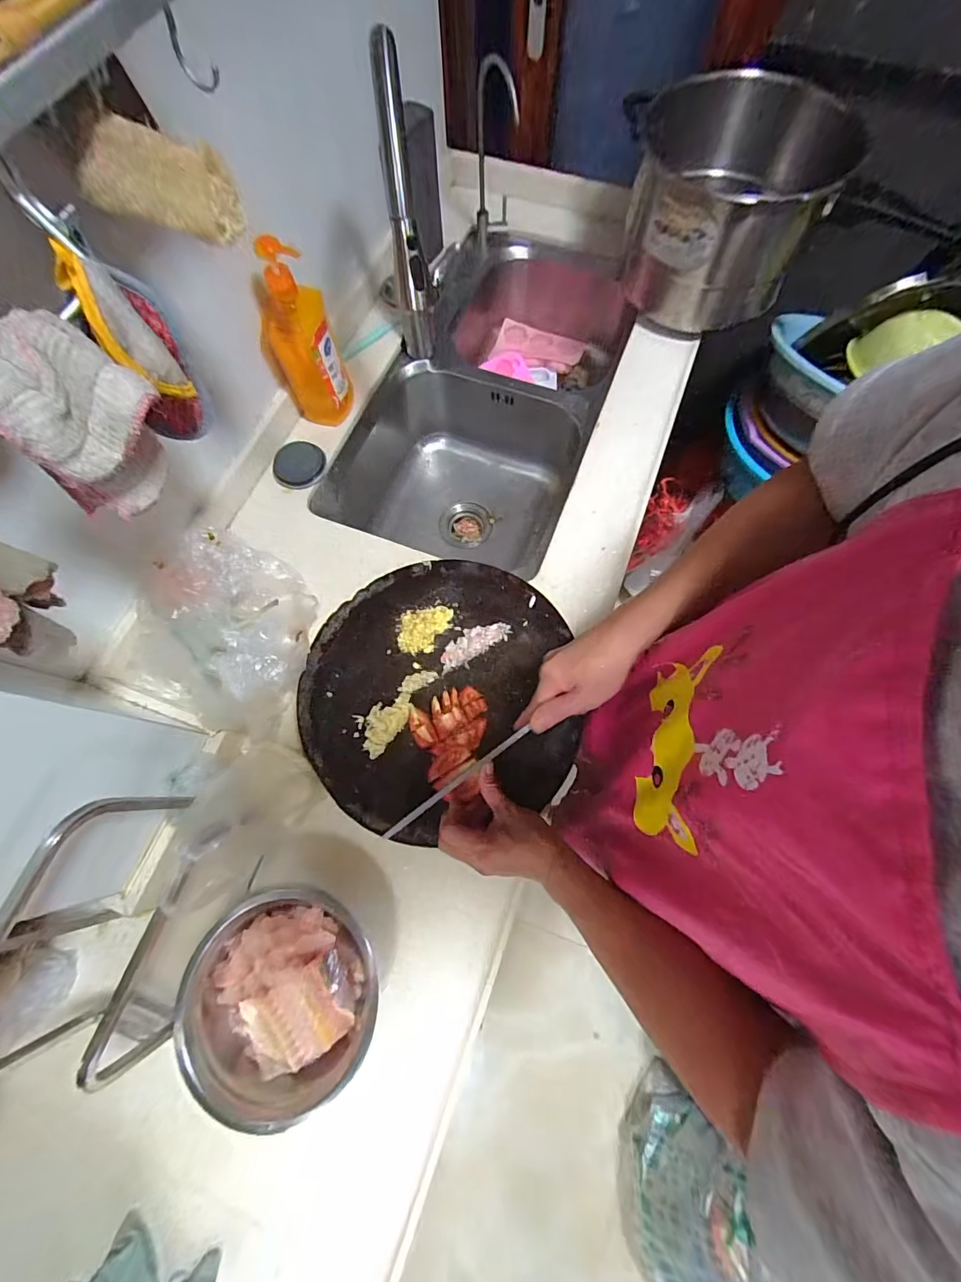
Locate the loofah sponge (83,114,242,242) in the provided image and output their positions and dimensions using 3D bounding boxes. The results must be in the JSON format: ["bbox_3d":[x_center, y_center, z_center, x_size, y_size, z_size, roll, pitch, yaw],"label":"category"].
[{"bbox_3d":[-0.247,-0.348,0.345,0.098,0.049,0.048,14,73,5],"label":"loofah sponge"}]

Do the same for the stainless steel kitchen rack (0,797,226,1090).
[{"bbox_3d":[-0.331,0.264,0.414,0.108,0.186,0.224,20,73,7],"label":"stainless steel kitchen rack"}]

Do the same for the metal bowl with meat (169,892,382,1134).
[{"bbox_3d":[-0.213,0.385,0.490,0.184,0.067,0.197,0,72,1],"label":"metal bowl with meat"}]

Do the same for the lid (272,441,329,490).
[{"bbox_3d":[-0.295,-0.288,0.730,0.085,0.018,0.079,0,72,1],"label":"lid"}]

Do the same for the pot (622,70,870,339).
[{"bbox_3d":[0.401,-0.748,0.775,0.330,0.214,0.369,27,74,9],"label":"pot"}]

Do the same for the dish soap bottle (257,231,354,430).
[{"bbox_3d":[-0.261,-0.436,0.674,0.093,0.242,0.054,-24,73,-7],"label":"dish soap bottle"}]

